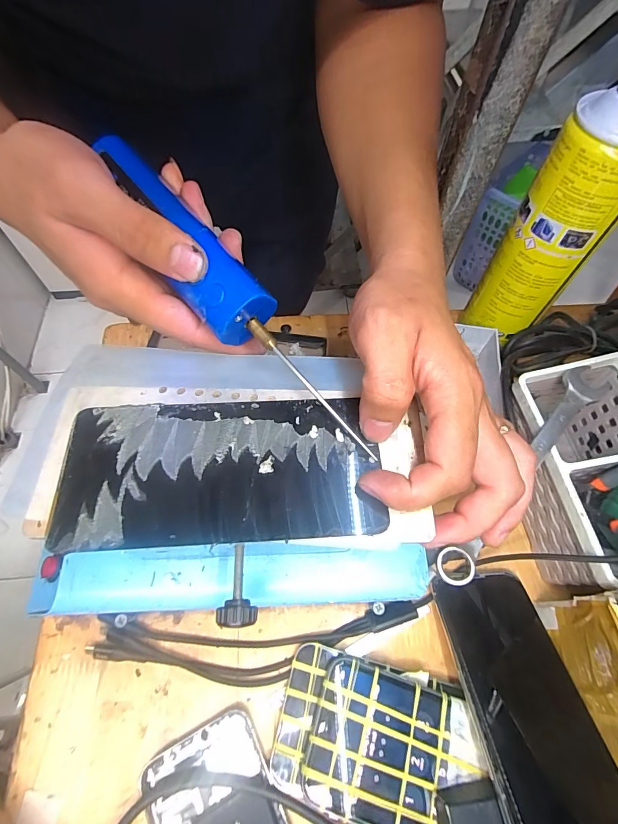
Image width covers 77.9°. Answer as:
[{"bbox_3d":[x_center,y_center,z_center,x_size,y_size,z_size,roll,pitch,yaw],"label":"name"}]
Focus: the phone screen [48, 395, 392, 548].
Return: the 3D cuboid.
[{"bbox_3d":[-0.043,0.027,0.187,0.150,0.004,0.073,1,64,-2],"label":"phone screen"}]

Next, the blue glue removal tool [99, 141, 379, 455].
[{"bbox_3d":[-0.043,-0.061,0.204,0.035,0.026,0.215,-37,87,-17],"label":"blue glue removal tool"}]

